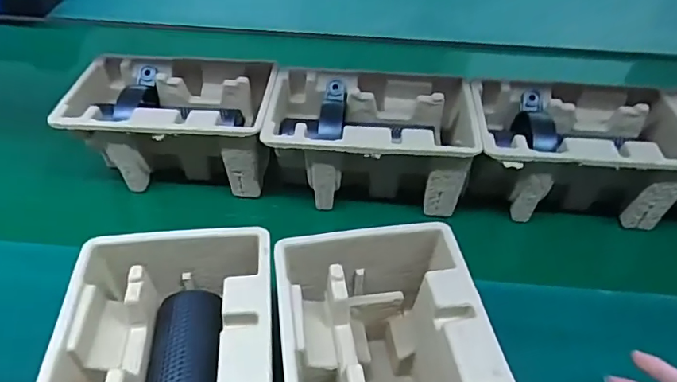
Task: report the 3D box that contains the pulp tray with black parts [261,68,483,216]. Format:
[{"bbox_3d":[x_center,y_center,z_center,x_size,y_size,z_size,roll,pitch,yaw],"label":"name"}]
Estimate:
[{"bbox_3d":[0.034,-0.058,0.574,0.222,0.094,0.139,2,43,0],"label":"pulp tray with black parts"}]

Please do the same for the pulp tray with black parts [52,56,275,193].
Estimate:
[{"bbox_3d":[-0.186,-0.080,0.593,0.215,0.099,0.142,3,43,1],"label":"pulp tray with black parts"}]

